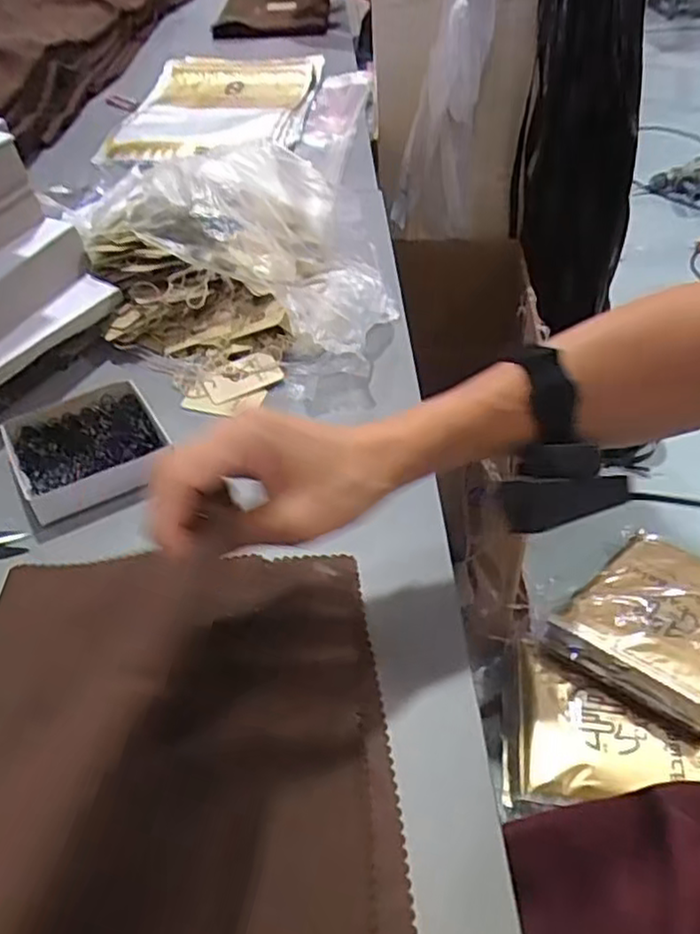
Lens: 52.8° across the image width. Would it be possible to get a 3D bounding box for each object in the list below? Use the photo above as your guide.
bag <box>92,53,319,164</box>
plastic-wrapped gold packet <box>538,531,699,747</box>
[{"bbox_3d":[-0.199,-0.547,1.062,0.269,0.055,0.380,4,44,6],"label":"bag"},{"bbox_3d":[0.499,0.230,1.101,0.253,0.074,0.358,33,54,30],"label":"plastic-wrapped gold packet"}]

